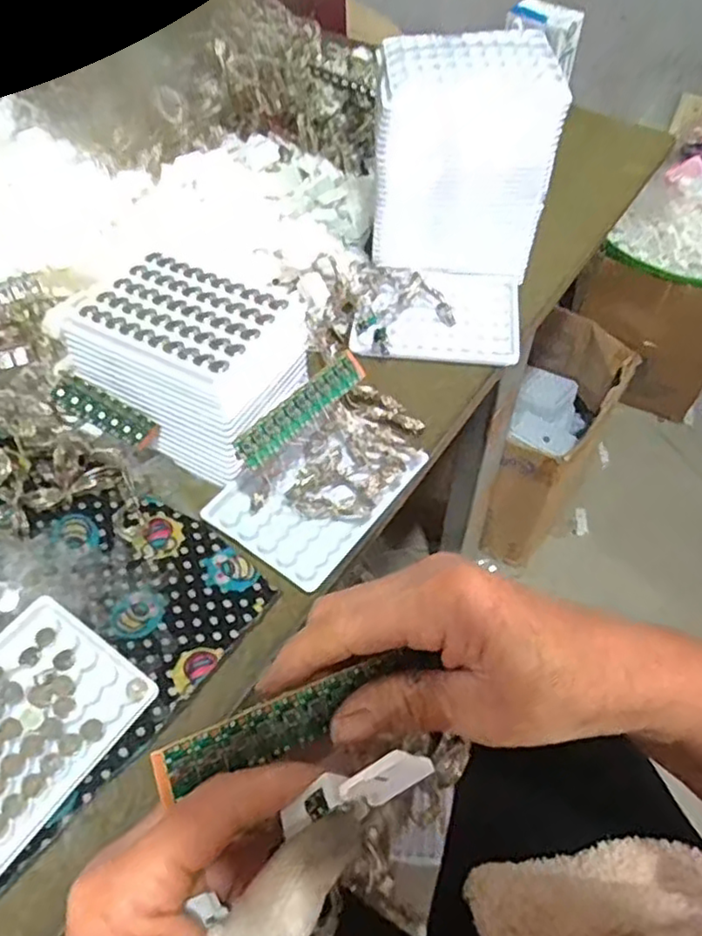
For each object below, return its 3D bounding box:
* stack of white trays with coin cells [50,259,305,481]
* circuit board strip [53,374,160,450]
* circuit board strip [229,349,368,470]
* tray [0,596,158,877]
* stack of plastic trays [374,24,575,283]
[{"bbox_3d":[-0.107,-0.071,0.458,0.155,0.078,0.105,31,60,20],"label":"stack of white trays with coin cells"},{"bbox_3d":[-0.152,-0.035,0.423,0.019,0.071,0.011,-30,53,19],"label":"circuit board strip"},{"bbox_3d":[-0.030,-0.039,0.429,0.004,0.023,0.112,1,37,47],"label":"circuit board strip"},{"bbox_3d":[-0.177,0.140,0.349,0.089,0.014,0.129,30,60,20],"label":"tray"},{"bbox_3d":[0.087,-0.237,0.525,0.128,0.139,0.109,1,54,1],"label":"stack of plastic trays"}]

